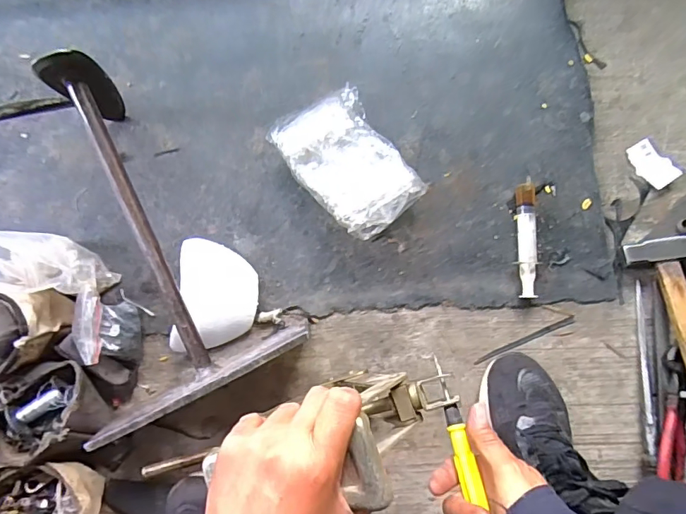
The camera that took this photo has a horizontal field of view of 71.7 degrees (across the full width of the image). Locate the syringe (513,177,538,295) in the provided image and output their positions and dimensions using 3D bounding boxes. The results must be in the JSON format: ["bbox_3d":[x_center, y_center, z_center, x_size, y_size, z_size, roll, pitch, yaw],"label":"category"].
[{"bbox_3d":[0.225,-0.022,0.577,0.026,0.021,0.141,-3,84,0],"label":"syringe"}]

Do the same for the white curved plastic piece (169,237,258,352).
[{"bbox_3d":[-0.147,0.042,0.558,0.087,0.050,0.123,1,84,1],"label":"white curved plastic piece"}]

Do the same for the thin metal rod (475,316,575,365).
[{"bbox_3d":[0.227,0.103,0.588,0.136,0.007,0.010,-22,84,-2],"label":"thin metal rod"}]

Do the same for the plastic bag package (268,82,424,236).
[{"bbox_3d":[0.006,-0.110,0.559,0.116,0.066,0.172,-36,88,-3],"label":"plastic bag package"}]

